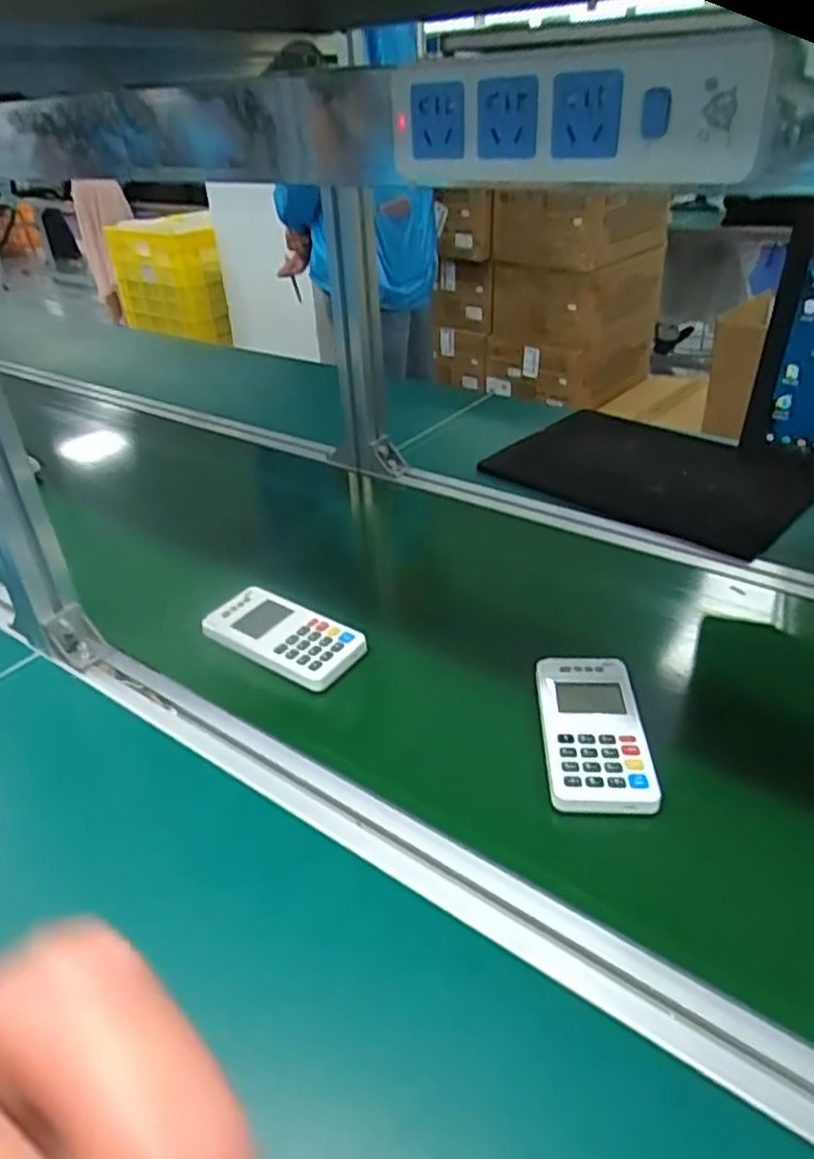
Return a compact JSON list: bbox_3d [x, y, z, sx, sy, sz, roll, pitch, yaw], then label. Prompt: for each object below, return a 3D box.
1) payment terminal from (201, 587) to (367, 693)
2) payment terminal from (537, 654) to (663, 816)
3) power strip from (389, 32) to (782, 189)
[{"bbox_3d":[-0.109,0.049,0.630,0.134,0.016,0.076,22,41,32],"label":"payment terminal"},{"bbox_3d":[0.135,0.108,0.528,0.073,0.014,0.138,1,34,6],"label":"payment terminal"},{"bbox_3d":[0.073,-0.225,0.357,0.200,0.054,0.039,27,44,36],"label":"power strip"}]

